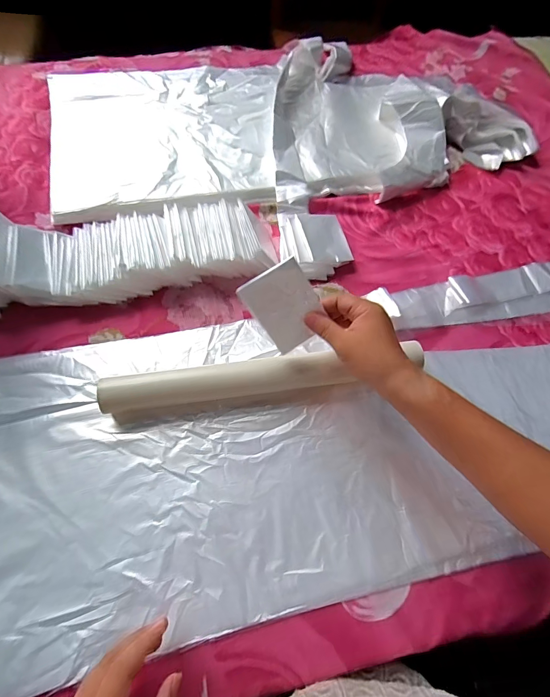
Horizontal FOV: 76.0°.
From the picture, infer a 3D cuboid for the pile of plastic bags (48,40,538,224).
[{"bbox_3d":[0.029,-0.371,0.569,0.737,0.040,0.347,-11,67,-8],"label":"pile of plastic bags"}]

